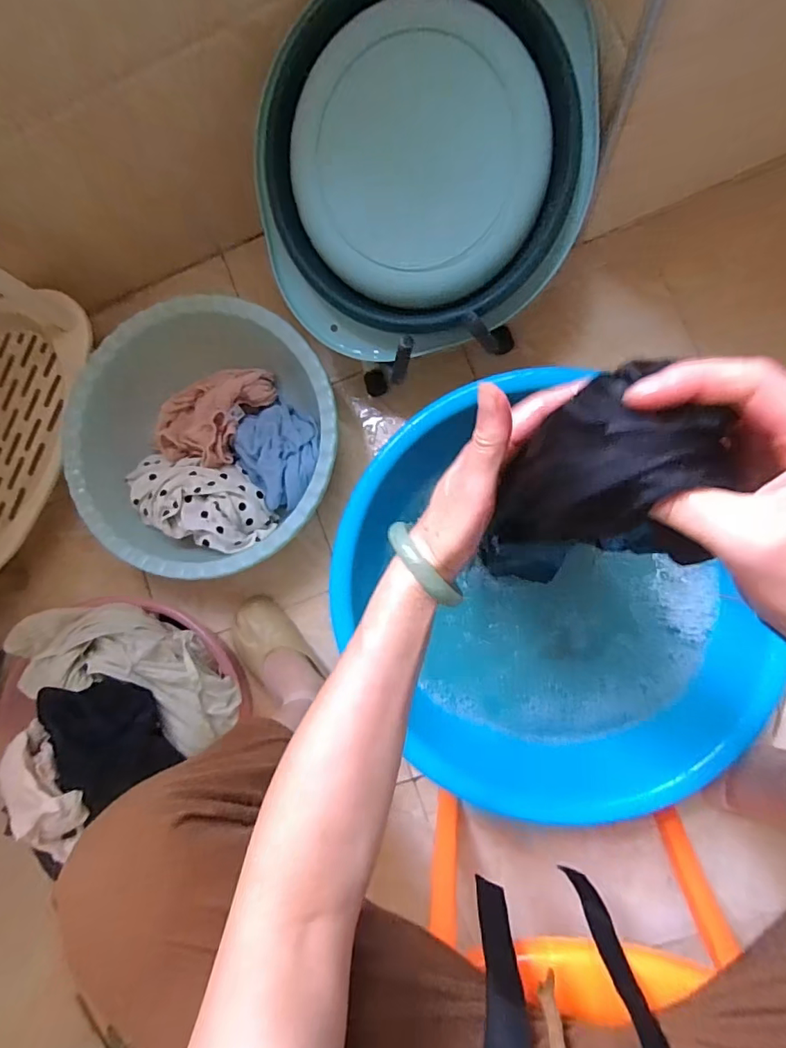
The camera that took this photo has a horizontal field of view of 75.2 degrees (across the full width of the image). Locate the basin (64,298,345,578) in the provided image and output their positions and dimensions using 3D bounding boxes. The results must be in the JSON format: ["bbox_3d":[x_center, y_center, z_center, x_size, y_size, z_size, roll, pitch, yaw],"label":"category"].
[{"bbox_3d":[-0.261,-0.115,0.738,0.376,0.119,0.360,-1,86,9],"label":"basin"}]

